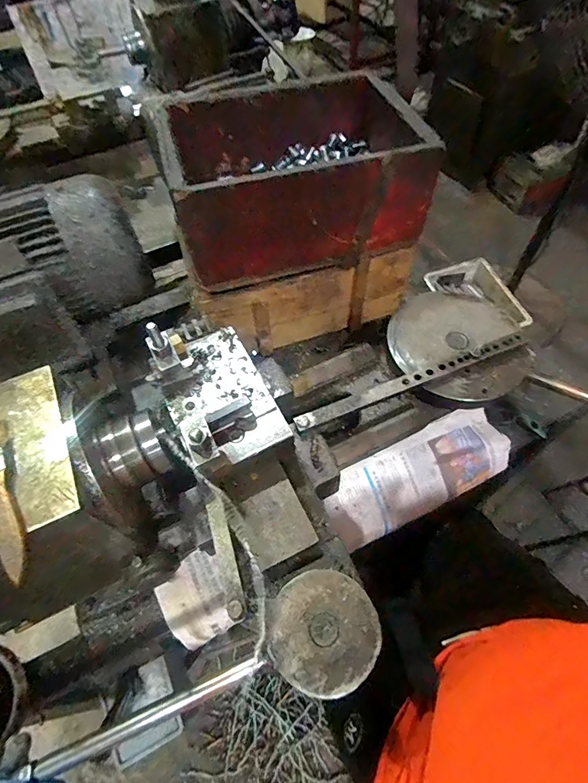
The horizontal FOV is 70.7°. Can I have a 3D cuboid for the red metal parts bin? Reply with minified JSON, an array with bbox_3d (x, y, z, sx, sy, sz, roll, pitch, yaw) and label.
[{"bbox_3d":[0.000,-0.329,0.617,0.342,0.152,0.256,-14,57,-6],"label":"red metal parts bin"}]

